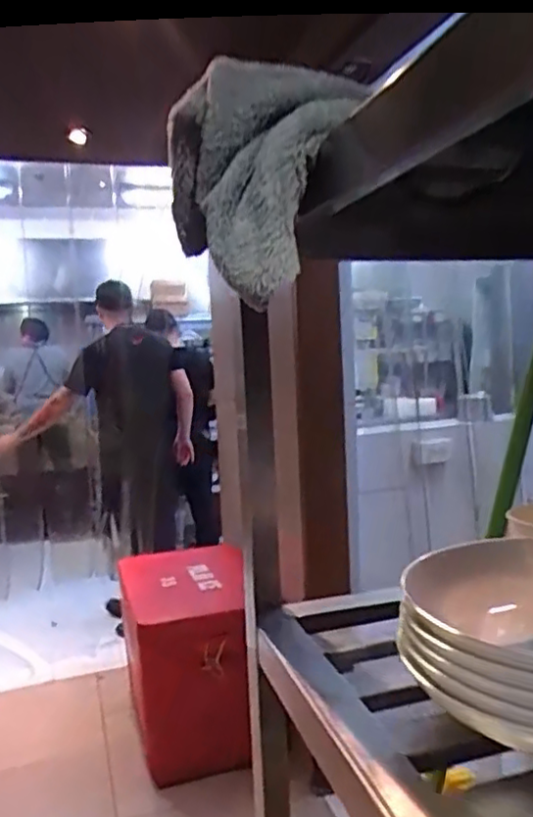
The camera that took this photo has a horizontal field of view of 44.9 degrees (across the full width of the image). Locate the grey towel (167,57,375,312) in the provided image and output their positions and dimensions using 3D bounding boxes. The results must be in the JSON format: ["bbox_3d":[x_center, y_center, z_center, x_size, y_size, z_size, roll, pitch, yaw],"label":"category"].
[{"bbox_3d":[-0.001,-0.148,0.430,0.094,0.147,0.099,-6,6,-35],"label":"grey towel"}]

